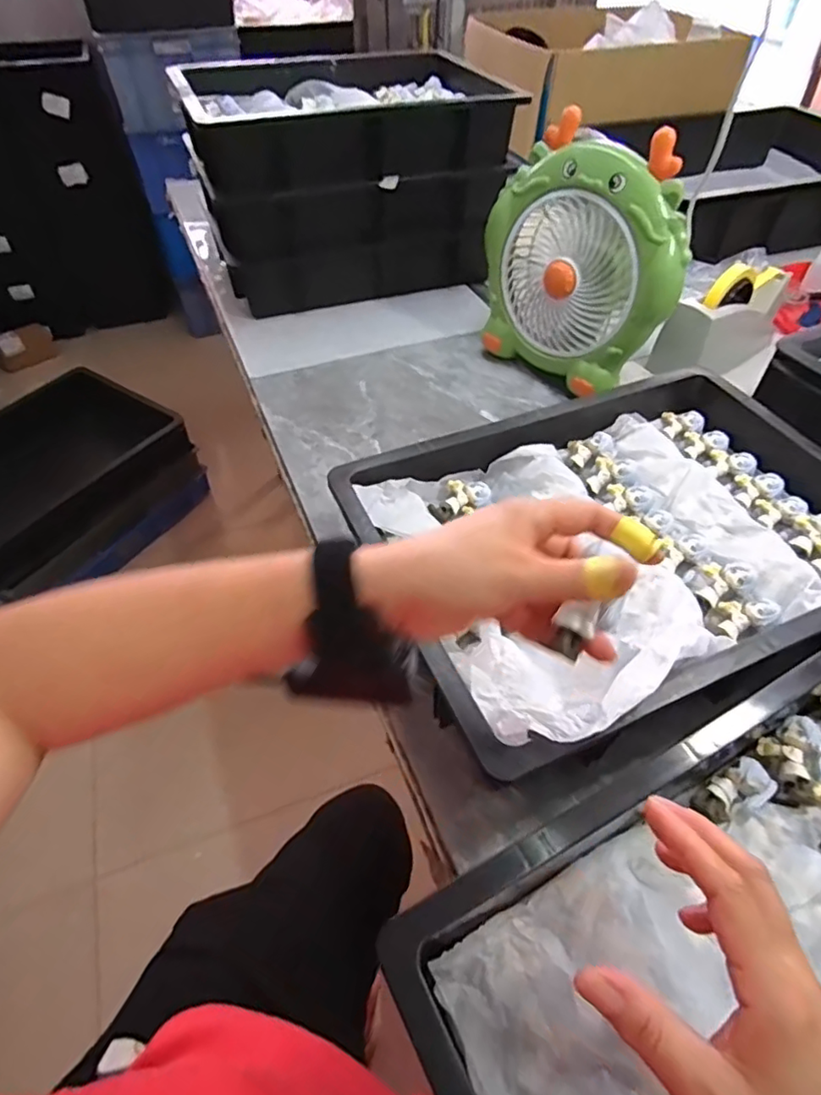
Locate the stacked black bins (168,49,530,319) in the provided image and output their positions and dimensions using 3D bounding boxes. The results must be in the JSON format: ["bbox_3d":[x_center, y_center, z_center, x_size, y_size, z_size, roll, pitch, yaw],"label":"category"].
[{"bbox_3d":[-0.101,-0.609,0.964,0.447,0.276,0.363,-16,51,-14],"label":"stacked black bins"}]

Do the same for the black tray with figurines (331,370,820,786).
[{"bbox_3d":[0.193,-0.021,0.513,0.451,0.068,0.320,-19,52,-16],"label":"black tray with figurines"}]

